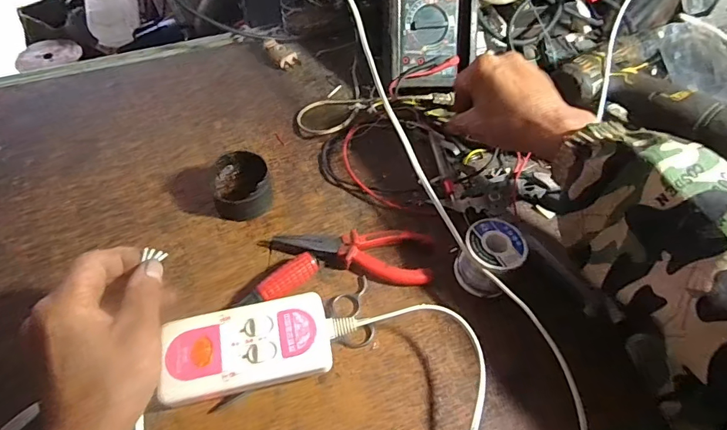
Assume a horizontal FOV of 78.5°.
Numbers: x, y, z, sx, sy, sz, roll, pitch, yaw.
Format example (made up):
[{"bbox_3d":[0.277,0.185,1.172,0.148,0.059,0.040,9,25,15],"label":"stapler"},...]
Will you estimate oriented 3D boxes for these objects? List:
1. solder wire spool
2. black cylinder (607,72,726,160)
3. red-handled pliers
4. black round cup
[{"bbox_3d":[0.111,0.039,0.398,0.048,0.050,0.054,31,58,20],"label":"solder wire spool"},{"bbox_3d":[0.318,-0.104,0.450,0.051,0.054,0.138,-25,46,-19],"label":"black cylinder"},{"bbox_3d":[-0.009,0.037,0.411,0.143,0.013,0.055,0,53,-2],"label":"red-handled pliers"},{"bbox_3d":[-0.120,-0.029,0.440,0.055,0.039,0.054,1,53,-1],"label":"black round cup"}]

